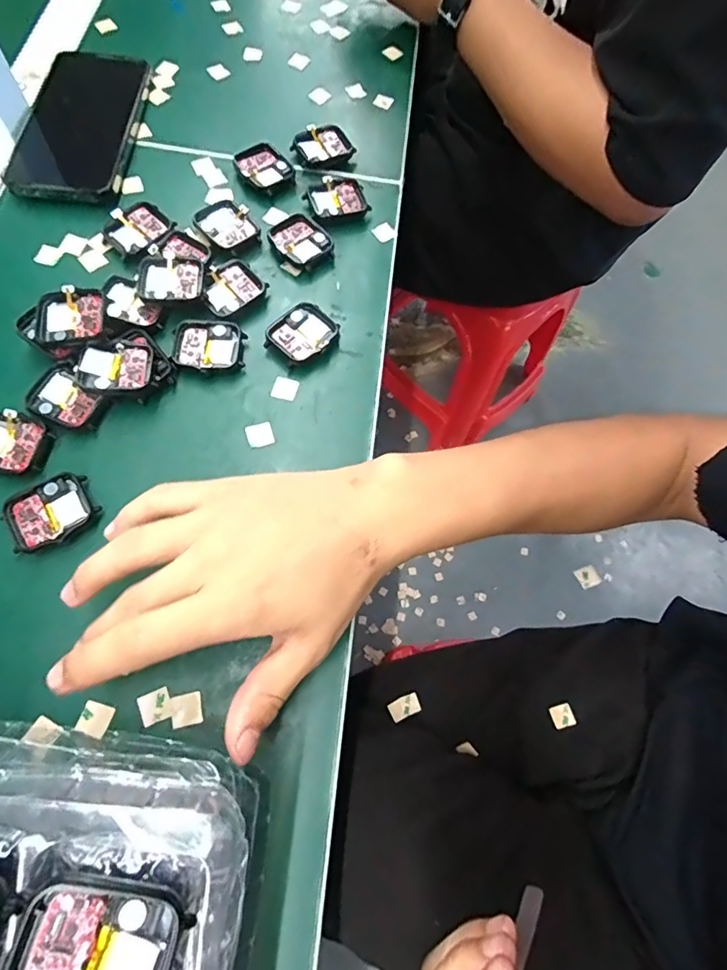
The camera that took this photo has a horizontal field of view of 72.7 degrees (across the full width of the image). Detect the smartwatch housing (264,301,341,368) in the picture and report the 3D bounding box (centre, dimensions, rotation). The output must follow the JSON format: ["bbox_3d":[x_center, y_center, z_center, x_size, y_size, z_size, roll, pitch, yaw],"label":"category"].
[{"bbox_3d":[-0.042,-0.102,0.342,0.038,0.012,0.045,42,72,11],"label":"smartwatch housing"}]

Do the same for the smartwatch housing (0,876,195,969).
[{"bbox_3d":[-0.077,0.135,0.140,0.044,0.009,0.036,15,69,1],"label":"smartwatch housing"}]

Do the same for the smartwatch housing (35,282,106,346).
[{"bbox_3d":[-0.183,-0.106,0.307,0.042,0.006,0.036,-11,76,-4],"label":"smartwatch housing"}]

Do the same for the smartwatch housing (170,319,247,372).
[{"bbox_3d":[-0.104,-0.091,0.333,0.046,0.011,0.038,2,70,-4],"label":"smartwatch housing"}]

